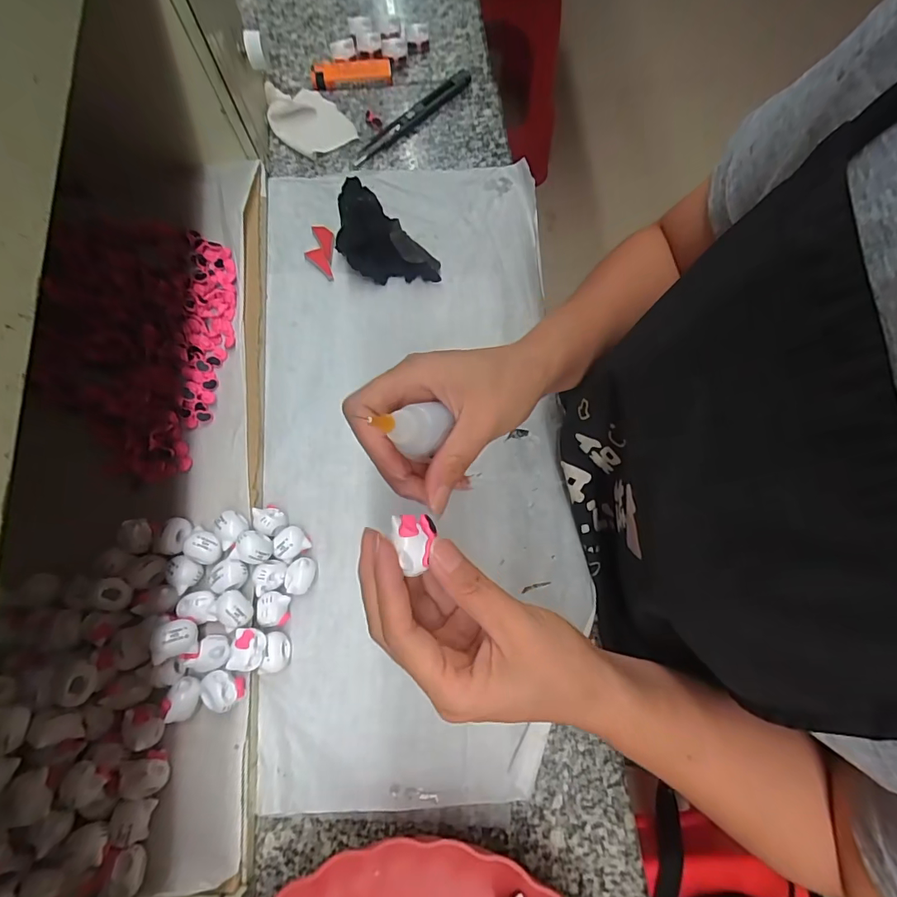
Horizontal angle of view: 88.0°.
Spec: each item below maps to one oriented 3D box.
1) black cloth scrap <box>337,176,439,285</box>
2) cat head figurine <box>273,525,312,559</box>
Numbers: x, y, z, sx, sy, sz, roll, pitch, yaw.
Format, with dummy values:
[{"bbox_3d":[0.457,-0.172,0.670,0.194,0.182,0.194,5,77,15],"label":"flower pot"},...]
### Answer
[{"bbox_3d":[-0.060,-0.172,0.392,0.057,0.030,0.103,-40,79,-11],"label":"black cloth scrap"},{"bbox_3d":[-0.114,0.068,0.337,0.023,0.021,0.022,0,75,-2],"label":"cat head figurine"}]

